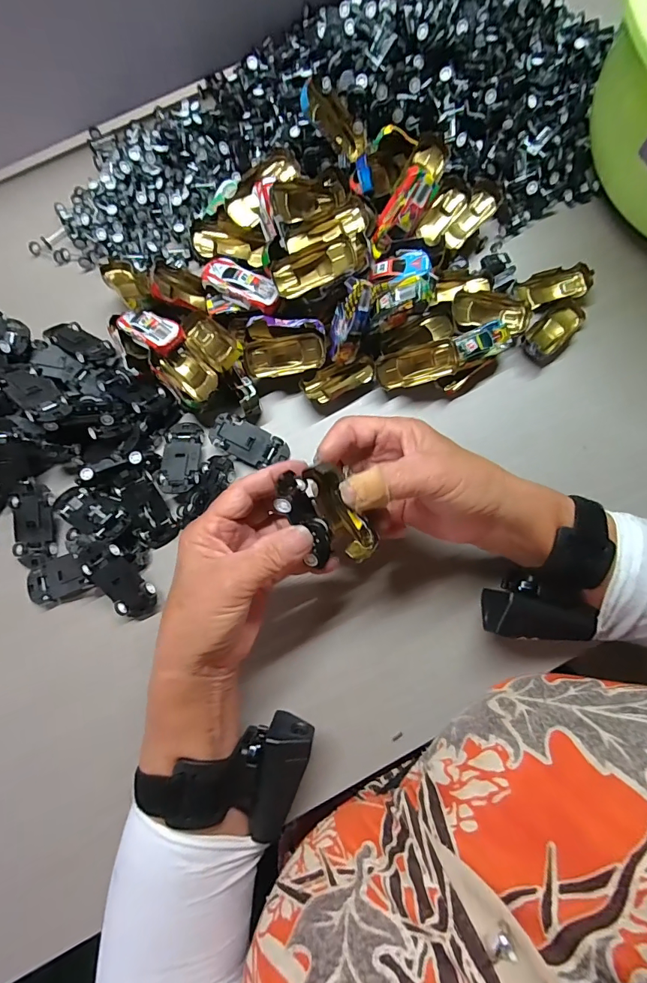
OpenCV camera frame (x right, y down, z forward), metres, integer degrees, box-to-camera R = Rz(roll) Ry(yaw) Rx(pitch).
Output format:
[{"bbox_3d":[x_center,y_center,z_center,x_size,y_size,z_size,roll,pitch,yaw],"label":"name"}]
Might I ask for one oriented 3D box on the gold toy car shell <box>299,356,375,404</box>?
[{"bbox_3d":[0.013,-0.095,0.361,0.062,0.023,0.029,-26,81,-5],"label":"gold toy car shell"}]

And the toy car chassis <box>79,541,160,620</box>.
[{"bbox_3d":[-0.151,0.066,0.313,0.031,0.011,0.067,-39,102,-7],"label":"toy car chassis"}]

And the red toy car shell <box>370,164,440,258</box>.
[{"bbox_3d":[0.060,-0.211,0.324,0.025,0.014,0.061,46,119,7],"label":"red toy car shell"}]

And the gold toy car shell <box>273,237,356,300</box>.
[{"bbox_3d":[-0.006,-0.169,0.322,0.062,0.018,0.027,-20,80,10],"label":"gold toy car shell"}]

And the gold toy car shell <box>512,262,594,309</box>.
[{"bbox_3d":[0.200,-0.181,0.373,0.064,0.020,0.032,-14,80,-3],"label":"gold toy car shell"}]

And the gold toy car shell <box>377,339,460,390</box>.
[{"bbox_3d":[0.076,-0.101,0.343,0.063,0.011,0.027,-13,79,18],"label":"gold toy car shell"}]

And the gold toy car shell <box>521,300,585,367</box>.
[{"bbox_3d":[0.198,-0.139,0.364,0.032,0.017,0.067,44,82,7],"label":"gold toy car shell"}]

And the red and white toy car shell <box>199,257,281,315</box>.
[{"bbox_3d":[-0.064,-0.161,0.334,0.061,0.019,0.027,24,80,4],"label":"red and white toy car shell"}]

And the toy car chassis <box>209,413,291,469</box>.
[{"bbox_3d":[-0.060,-0.039,0.342,0.062,0.011,0.031,25,81,4],"label":"toy car chassis"}]

